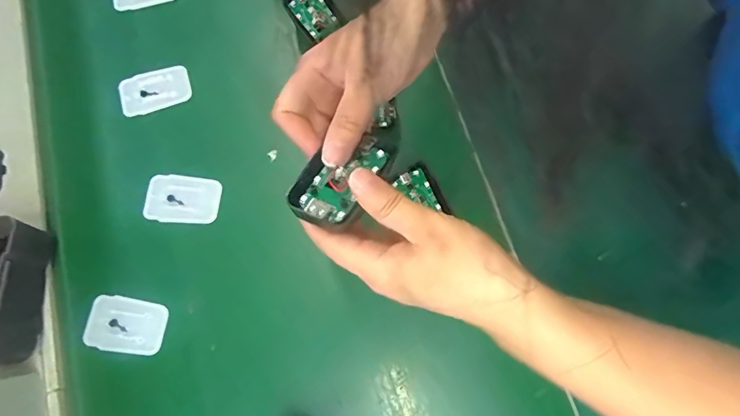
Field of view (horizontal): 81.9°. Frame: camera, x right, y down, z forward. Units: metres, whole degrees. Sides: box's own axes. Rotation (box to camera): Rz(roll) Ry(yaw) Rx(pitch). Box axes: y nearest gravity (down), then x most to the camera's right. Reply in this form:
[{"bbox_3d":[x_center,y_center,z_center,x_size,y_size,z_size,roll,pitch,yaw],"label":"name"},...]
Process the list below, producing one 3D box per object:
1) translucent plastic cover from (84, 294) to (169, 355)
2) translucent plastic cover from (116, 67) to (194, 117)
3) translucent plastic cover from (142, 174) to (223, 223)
[{"bbox_3d":[-0.214,0.102,0.374,0.068,0.007,0.045,7,74,2],"label":"translucent plastic cover"},{"bbox_3d":[-0.218,-0.117,0.432,0.072,0.014,0.040,-17,75,-5],"label":"translucent plastic cover"},{"bbox_3d":[-0.176,-0.008,0.401,0.068,0.006,0.044,5,74,1],"label":"translucent plastic cover"}]

